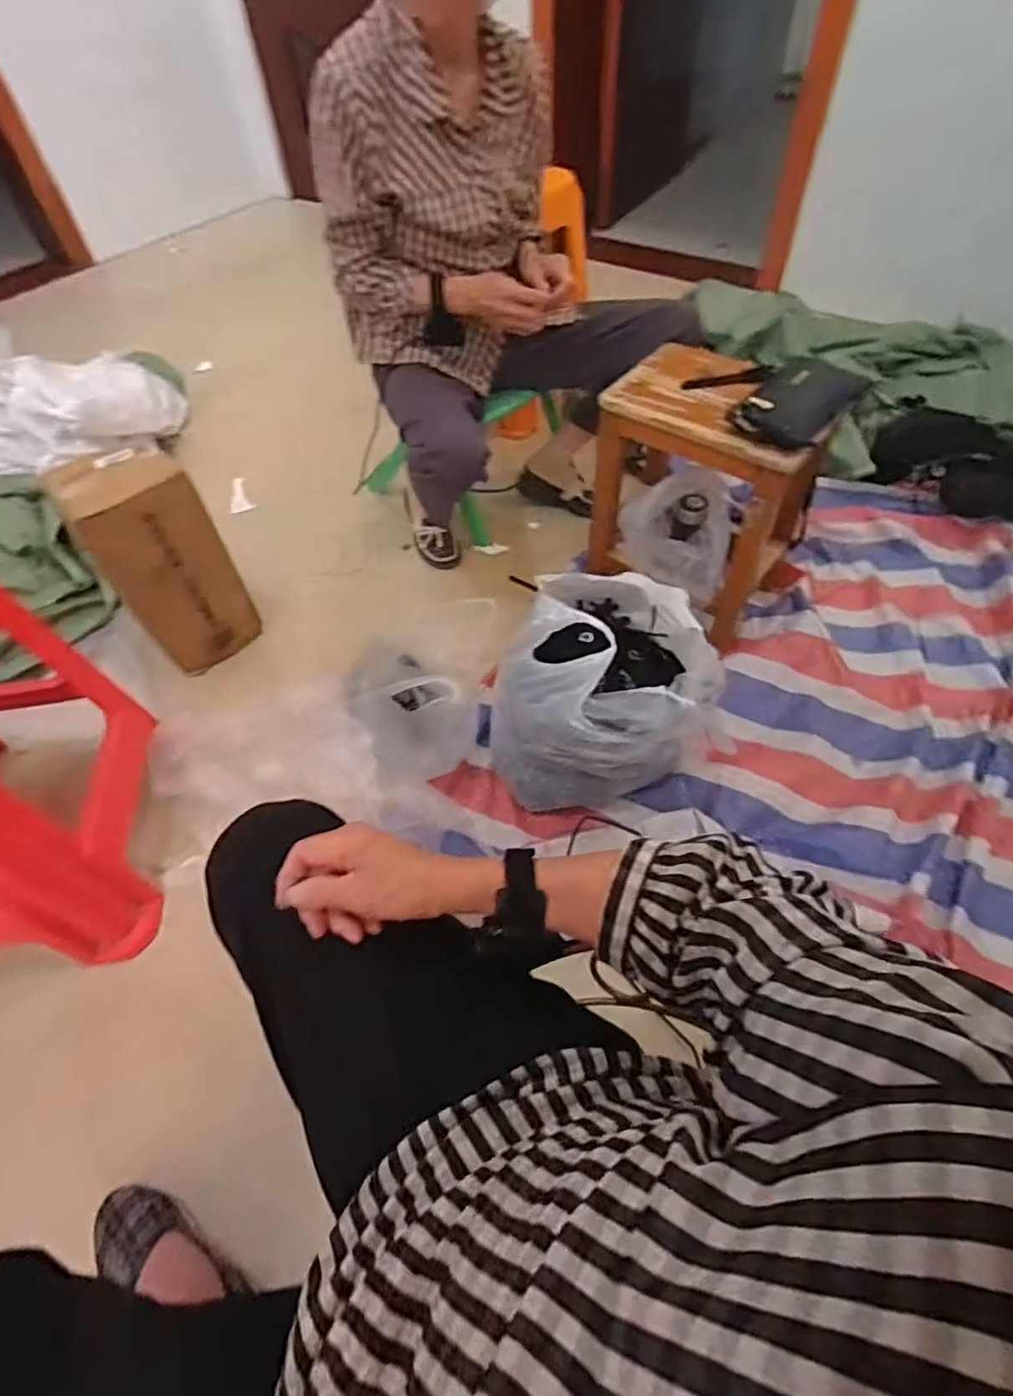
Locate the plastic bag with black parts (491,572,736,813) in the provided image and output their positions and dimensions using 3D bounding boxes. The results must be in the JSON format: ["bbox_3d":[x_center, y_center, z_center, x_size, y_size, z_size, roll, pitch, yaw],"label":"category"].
[{"bbox_3d":[0.128,-0.020,0.917,0.295,0.263,0.266,-4,53,1],"label":"plastic bag with black parts"}]

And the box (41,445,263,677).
[{"bbox_3d":[-0.583,-0.225,1.080,0.184,0.361,0.140,-37,59,-22],"label":"box"}]

